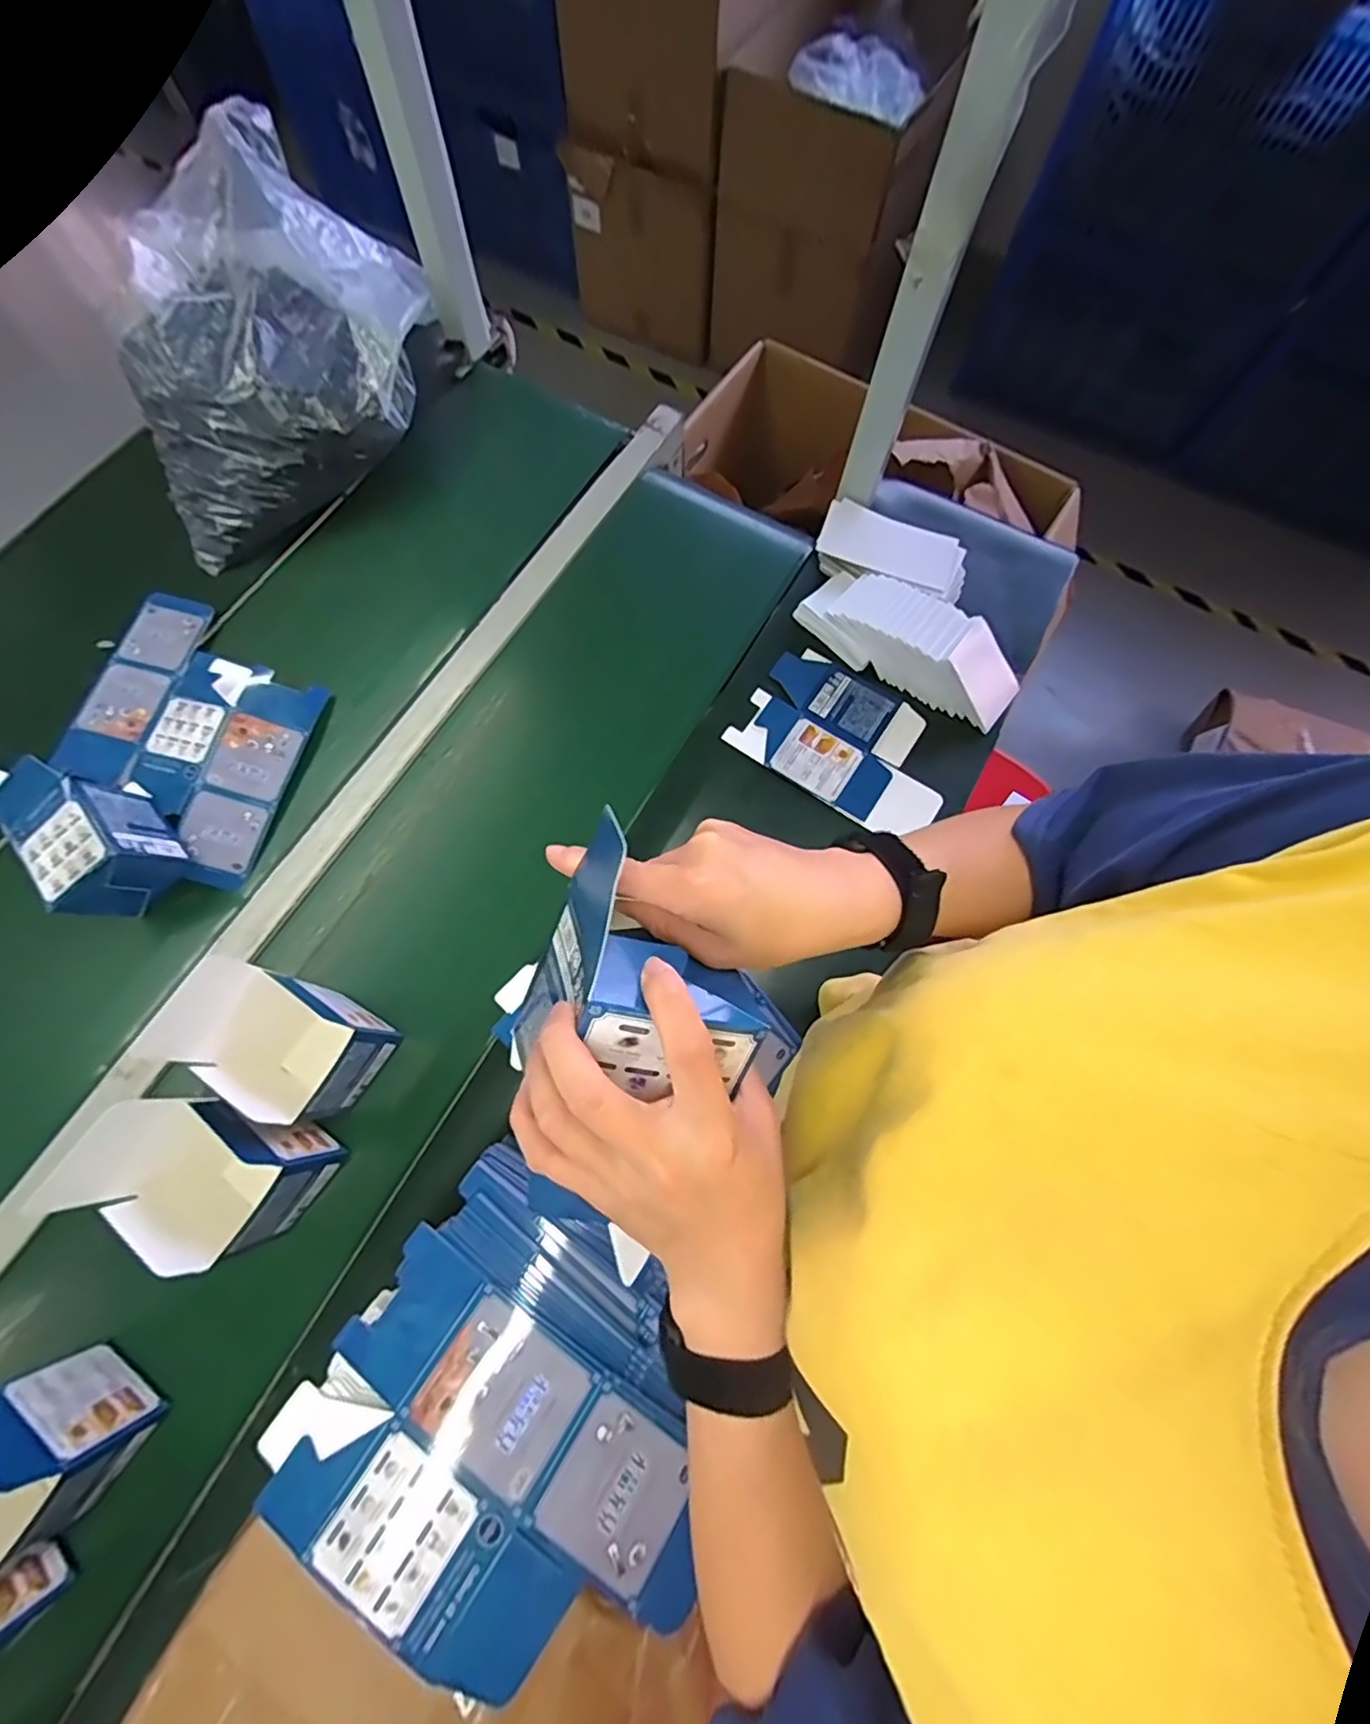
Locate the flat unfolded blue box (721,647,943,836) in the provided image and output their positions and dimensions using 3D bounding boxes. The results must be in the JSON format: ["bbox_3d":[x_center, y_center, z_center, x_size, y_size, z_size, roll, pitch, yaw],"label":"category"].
[{"bbox_3d":[0.186,-0.137,0.714,0.235,0.010,0.158,35,76,8],"label":"flat unfolded blue box"}]

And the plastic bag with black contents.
[{"bbox_3d":[-0.460,-0.584,0.719,0.277,0.178,0.422,0,74,-1],"label":"plastic bag with black contents"}]

